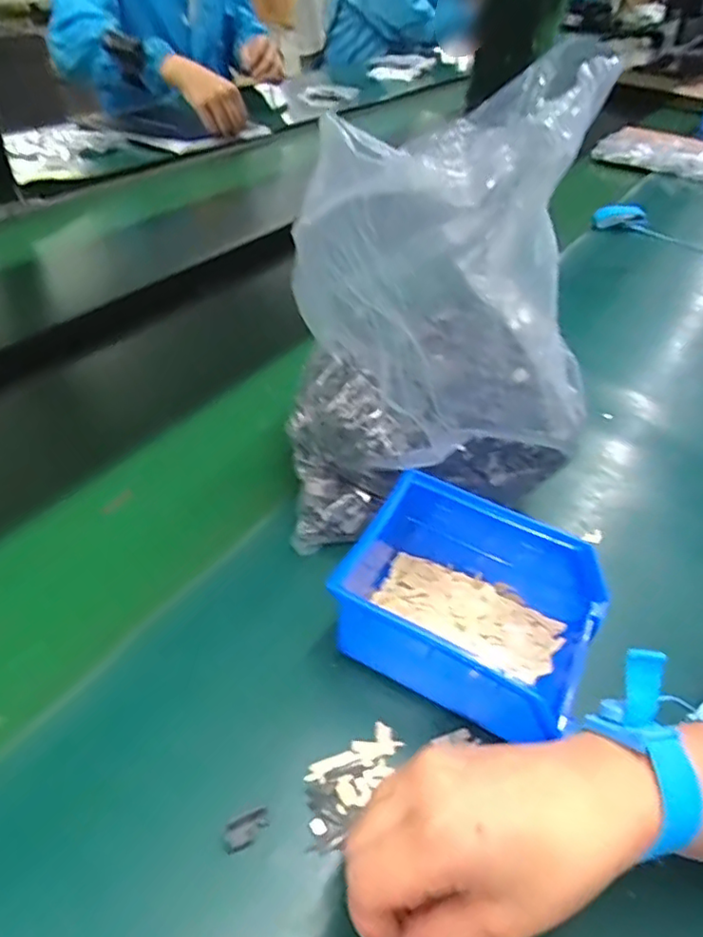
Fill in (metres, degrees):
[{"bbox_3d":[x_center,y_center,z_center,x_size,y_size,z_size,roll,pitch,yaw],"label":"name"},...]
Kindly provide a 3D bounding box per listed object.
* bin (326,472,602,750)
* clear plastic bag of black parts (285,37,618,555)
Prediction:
[{"bbox_3d":[0.066,0.079,0.356,0.145,0.069,0.110,22,44,18],"label":"bin"},{"bbox_3d":[0.059,-0.097,0.399,0.188,0.263,0.150,-5,42,-11],"label":"clear plastic bag of black parts"}]

